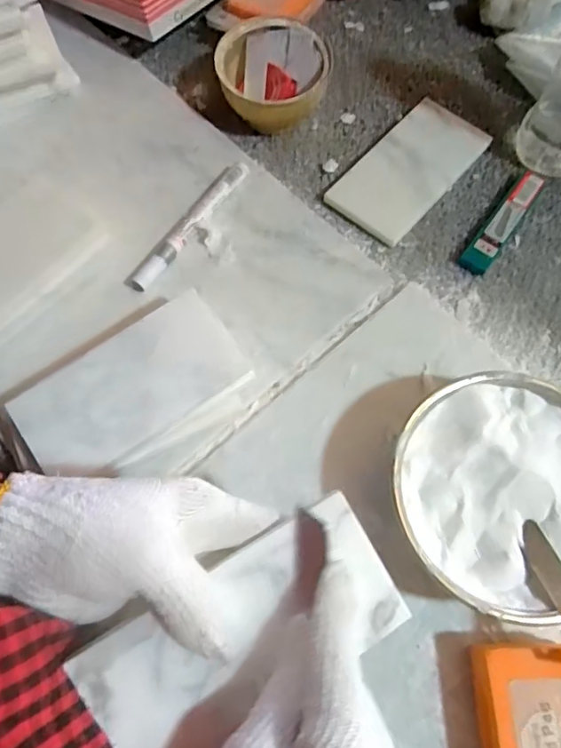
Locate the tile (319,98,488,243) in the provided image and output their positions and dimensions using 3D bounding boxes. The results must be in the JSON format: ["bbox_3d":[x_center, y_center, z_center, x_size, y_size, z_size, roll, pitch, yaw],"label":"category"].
[{"bbox_3d":[0.116,-0.185,0.493,0.074,0.011,0.153,39,71,13],"label":"tile"}]

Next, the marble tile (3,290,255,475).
[{"bbox_3d":[-0.101,0.010,0.375,0.145,0.012,0.082,-32,73,-12],"label":"marble tile"}]

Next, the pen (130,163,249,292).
[{"bbox_3d":[-0.074,-0.123,0.458,0.015,0.016,0.139,33,70,11],"label":"pen"}]

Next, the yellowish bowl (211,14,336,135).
[{"bbox_3d":[-0.007,-0.263,0.502,0.096,0.053,0.090,1,68,-2],"label":"yellowish bowl"}]

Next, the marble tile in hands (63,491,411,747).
[{"bbox_3d":[-0.014,0.125,0.259,0.146,0.011,0.073,-30,88,-14],"label":"marble tile in hands"}]

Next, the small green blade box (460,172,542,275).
[{"bbox_3d":[0.192,-0.132,0.477,0.023,0.015,0.115,35,70,11],"label":"small green blade box"}]

